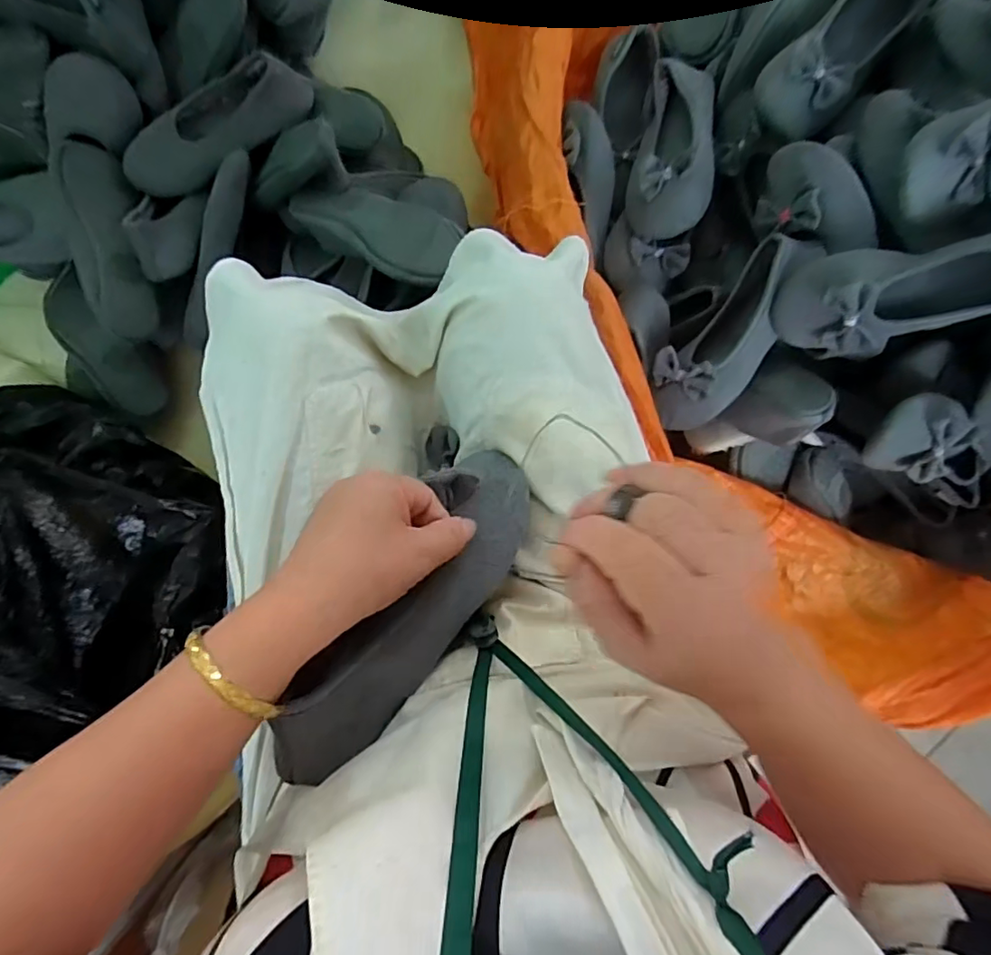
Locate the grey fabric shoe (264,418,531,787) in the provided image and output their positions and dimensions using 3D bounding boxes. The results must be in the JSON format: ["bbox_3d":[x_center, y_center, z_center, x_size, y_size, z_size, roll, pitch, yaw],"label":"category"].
[{"bbox_3d":[-0.053,0.076,0.353,0.087,0.051,0.235,34,68,-2],"label":"grey fabric shoe"}]

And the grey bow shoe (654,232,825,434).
[{"bbox_3d":[0.256,-0.159,0.618,0.098,0.057,0.234,31,104,-2],"label":"grey bow shoe"}]

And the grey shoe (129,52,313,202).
[{"bbox_3d":[-0.343,-0.434,0.686,0.243,0.062,0.103,-32,90,-5],"label":"grey shoe"}]

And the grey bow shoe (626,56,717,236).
[{"bbox_3d":[0.214,-0.396,0.668,0.086,0.078,0.228,8,86,-4],"label":"grey bow shoe"}]

